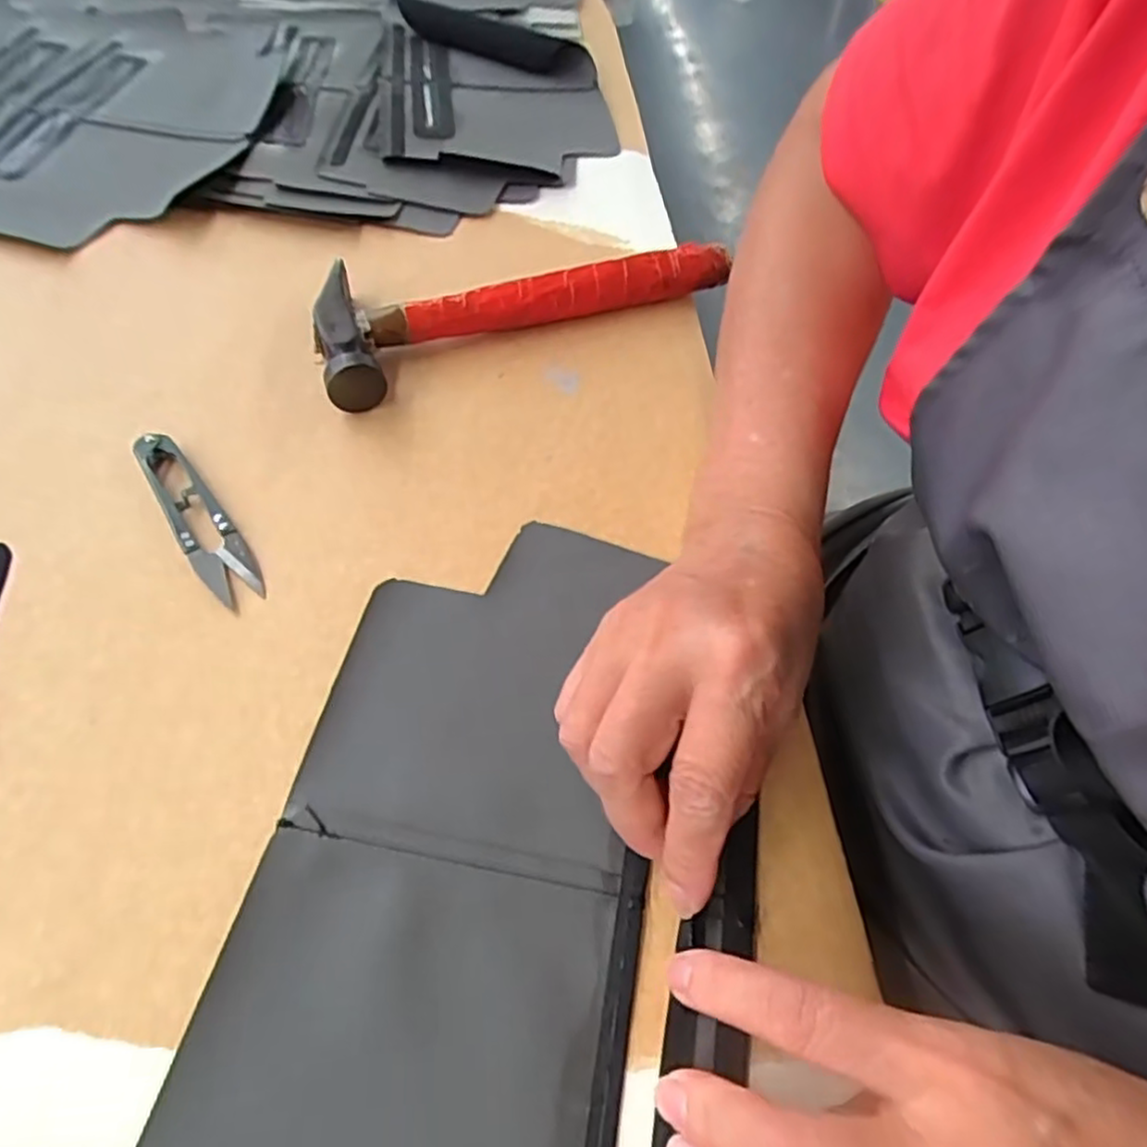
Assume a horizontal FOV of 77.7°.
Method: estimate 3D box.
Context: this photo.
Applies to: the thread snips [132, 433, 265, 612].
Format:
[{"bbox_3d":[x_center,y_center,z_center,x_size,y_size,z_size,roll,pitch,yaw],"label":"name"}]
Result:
[{"bbox_3d":[-0.167,-0.026,0.313,0.023,0.011,0.100,-33,65,-24],"label":"thread snips"}]

